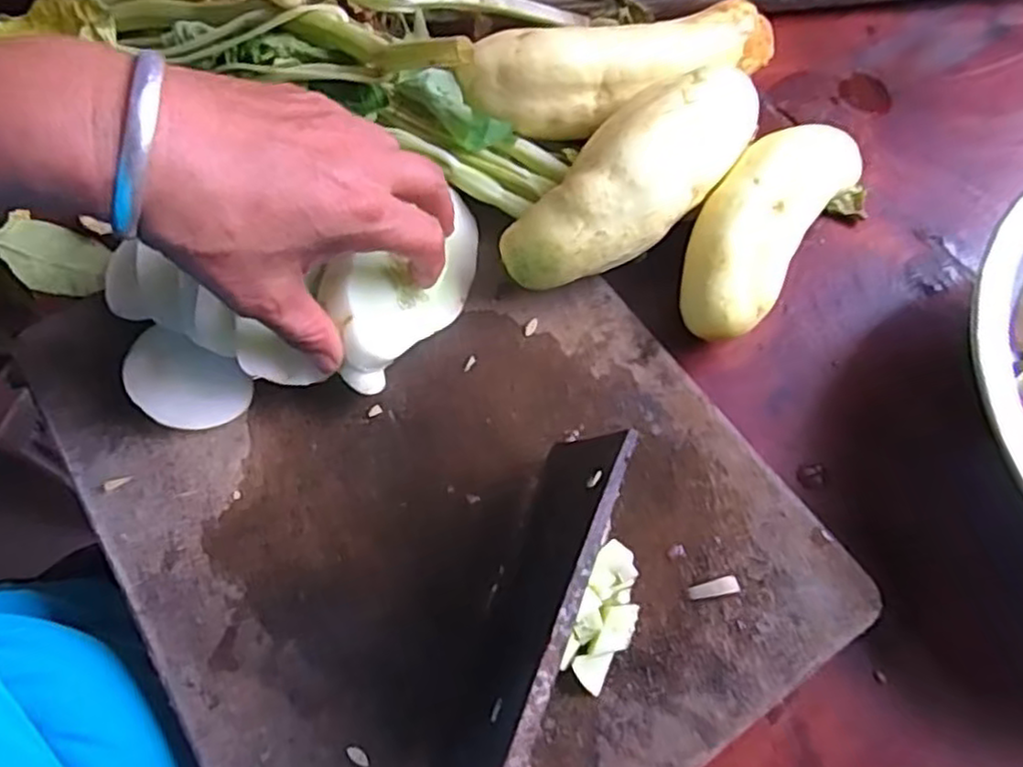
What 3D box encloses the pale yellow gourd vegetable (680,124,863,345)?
[{"bbox_3d":[0.137,-0.084,0.376,0.145,0.051,0.061,-43,73,-16],"label":"pale yellow gourd vegetable"}]

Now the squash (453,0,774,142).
[{"bbox_3d":[0.066,-0.177,0.408,0.189,0.063,0.048,-14,67,-5],"label":"squash"}]

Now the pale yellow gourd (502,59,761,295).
[{"bbox_3d":[0.064,-0.102,0.353,0.147,0.044,0.052,-41,76,-16],"label":"pale yellow gourd"}]

